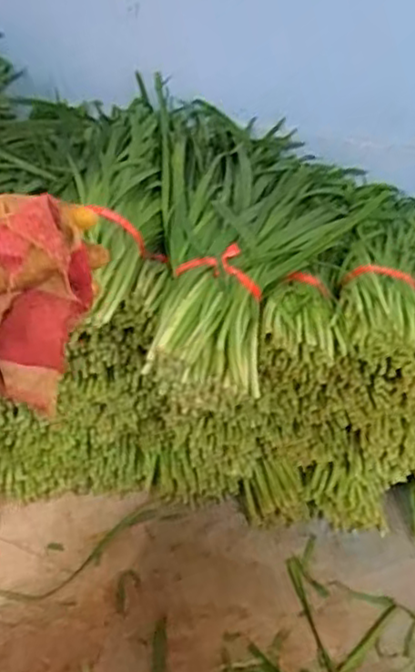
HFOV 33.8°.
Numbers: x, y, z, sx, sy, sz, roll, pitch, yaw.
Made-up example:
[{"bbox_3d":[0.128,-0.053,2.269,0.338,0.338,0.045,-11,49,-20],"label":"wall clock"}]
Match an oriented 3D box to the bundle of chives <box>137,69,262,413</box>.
[{"bbox_3d":[-0.017,-0.121,0.786,0.119,0.089,0.446,-3,48,-8],"label":"bundle of chives"}]

